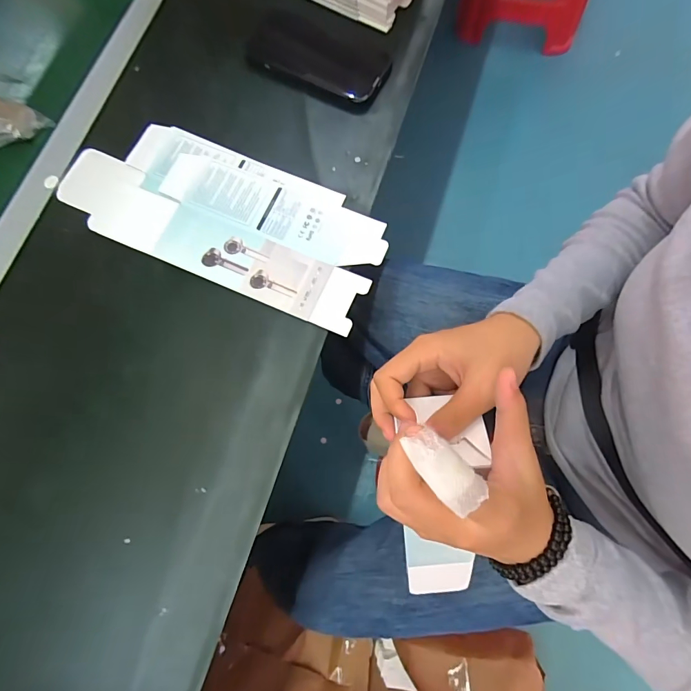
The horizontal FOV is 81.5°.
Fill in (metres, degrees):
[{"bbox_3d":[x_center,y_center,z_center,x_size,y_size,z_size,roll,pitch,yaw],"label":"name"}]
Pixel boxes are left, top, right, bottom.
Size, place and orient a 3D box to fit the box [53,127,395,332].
[{"bbox_3d":[-0.118,-0.127,0.386,0.311,0.008,0.131,24,78,7],"label":"box"}]

